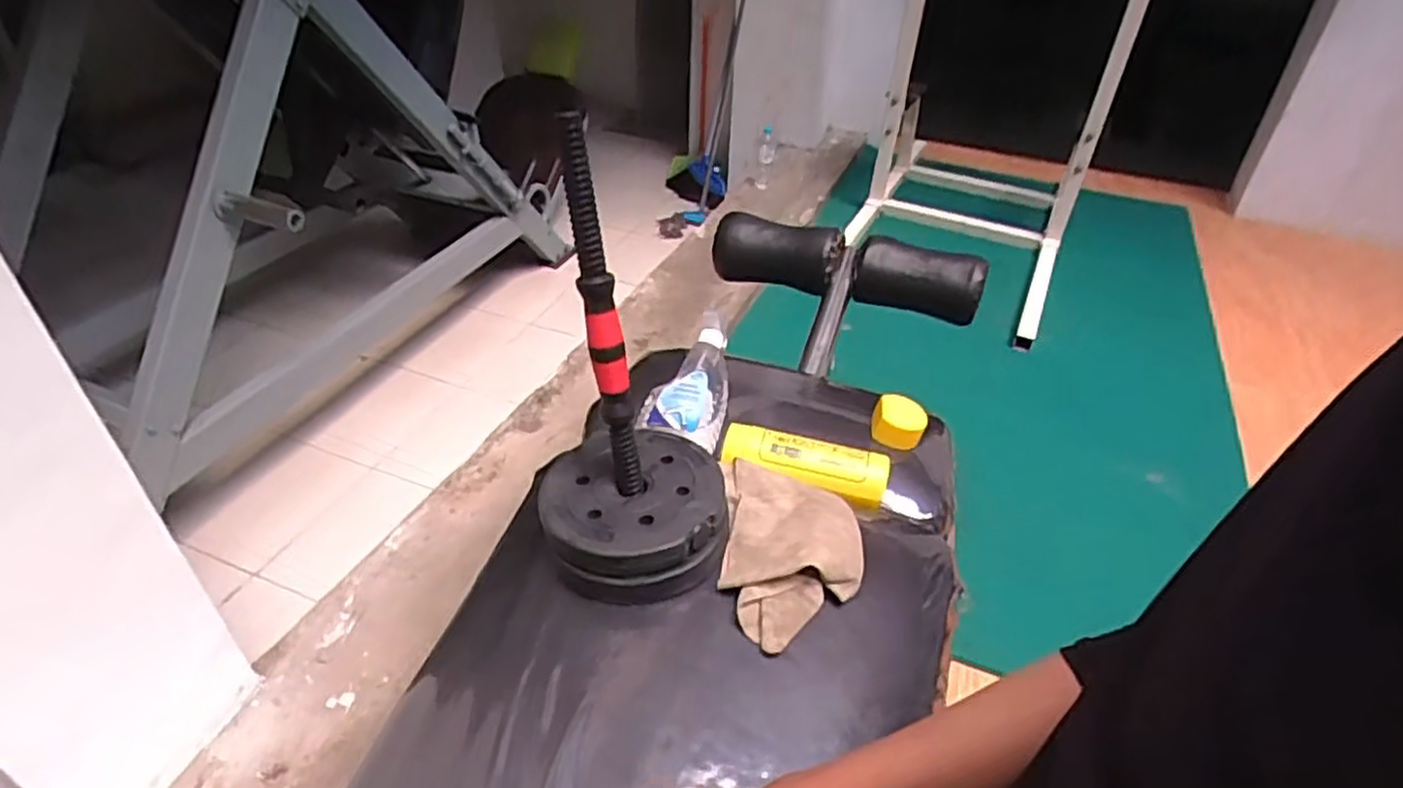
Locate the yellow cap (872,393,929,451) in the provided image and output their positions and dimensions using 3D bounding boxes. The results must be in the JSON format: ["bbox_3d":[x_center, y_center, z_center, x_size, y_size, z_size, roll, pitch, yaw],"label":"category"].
[{"bbox_3d":[0.235,0.035,0.914,0.063,0.051,0.060,5,34,-3],"label":"yellow cap"}]

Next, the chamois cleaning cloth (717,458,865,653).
[{"bbox_3d":[0.086,0.139,0.736,0.129,0.062,0.222,4,37,1],"label":"chamois cleaning cloth"}]

